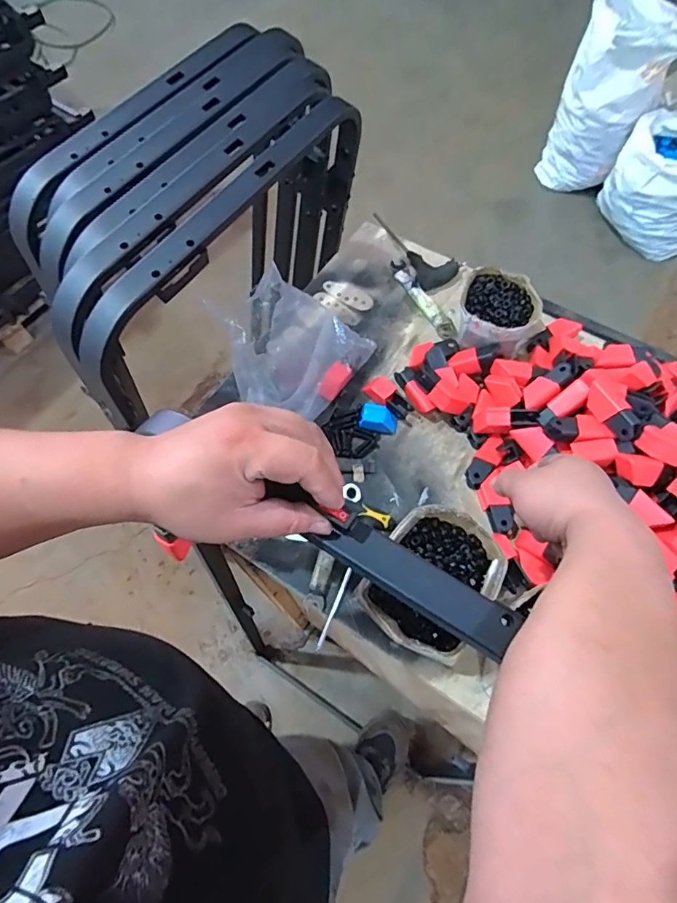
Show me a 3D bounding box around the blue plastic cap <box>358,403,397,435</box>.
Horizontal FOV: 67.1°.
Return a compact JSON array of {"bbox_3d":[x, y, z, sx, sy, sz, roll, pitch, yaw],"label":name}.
[{"bbox_3d":[0.059,-0.046,0.755,0.056,0.030,0.037,8,64,5],"label":"blue plastic cap"}]

